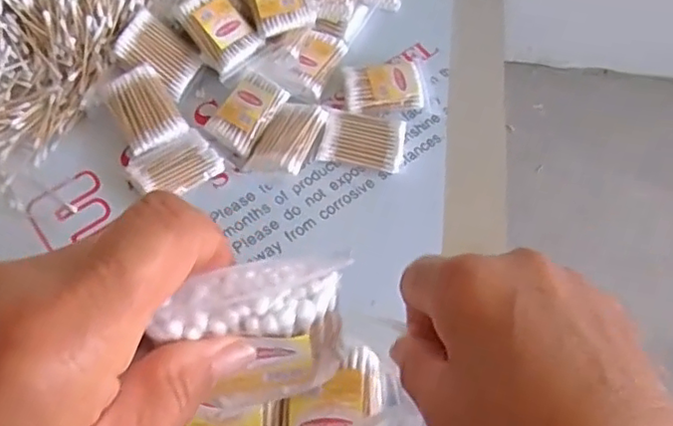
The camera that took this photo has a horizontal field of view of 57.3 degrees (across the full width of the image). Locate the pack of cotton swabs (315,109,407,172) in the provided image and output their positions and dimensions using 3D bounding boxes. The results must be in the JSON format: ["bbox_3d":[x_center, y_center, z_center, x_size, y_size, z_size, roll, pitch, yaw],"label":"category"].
[{"bbox_3d":[0.025,-0.068,0.573,0.076,0.014,0.051,9,81,2],"label":"pack of cotton swabs"}]

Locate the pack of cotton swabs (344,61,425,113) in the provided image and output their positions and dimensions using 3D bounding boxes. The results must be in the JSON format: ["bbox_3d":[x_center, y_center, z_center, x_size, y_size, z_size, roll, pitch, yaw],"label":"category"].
[{"bbox_3d":[0.049,-0.128,0.610,0.081,0.026,0.057,-6,61,-4],"label":"pack of cotton swabs"}]

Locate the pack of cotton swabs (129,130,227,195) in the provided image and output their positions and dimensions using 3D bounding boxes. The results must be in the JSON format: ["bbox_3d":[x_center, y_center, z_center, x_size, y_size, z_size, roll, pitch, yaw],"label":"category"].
[{"bbox_3d":[-0.145,-0.042,0.559,0.072,0.022,0.049,-34,66,-18],"label":"pack of cotton swabs"}]

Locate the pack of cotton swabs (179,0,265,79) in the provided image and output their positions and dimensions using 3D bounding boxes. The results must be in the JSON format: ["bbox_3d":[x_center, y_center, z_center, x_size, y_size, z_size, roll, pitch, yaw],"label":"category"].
[{"bbox_3d":[-0.109,-0.174,0.587,0.056,0.021,0.077,-37,97,-21],"label":"pack of cotton swabs"}]

